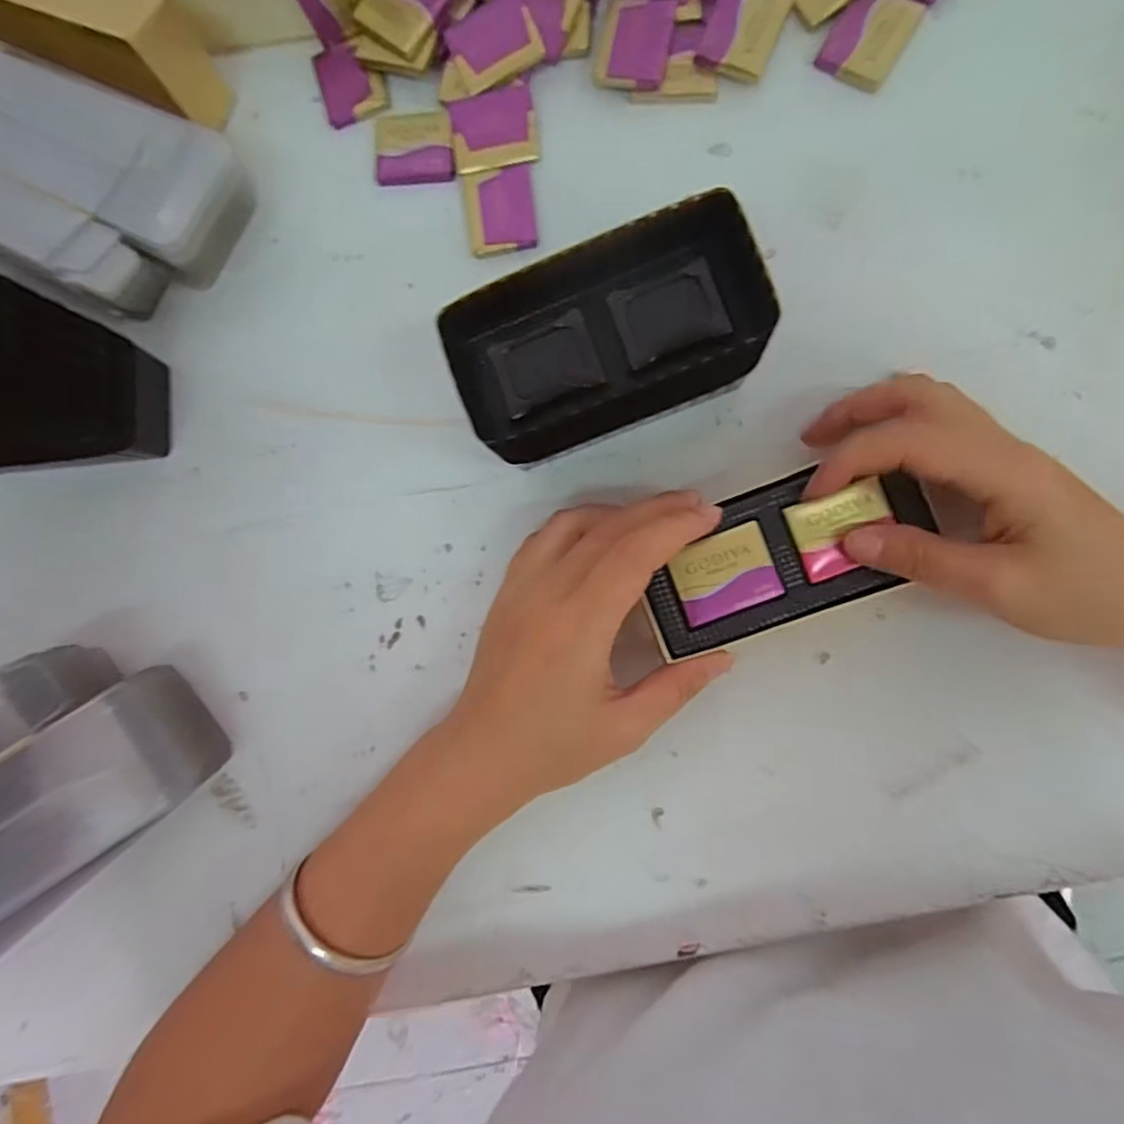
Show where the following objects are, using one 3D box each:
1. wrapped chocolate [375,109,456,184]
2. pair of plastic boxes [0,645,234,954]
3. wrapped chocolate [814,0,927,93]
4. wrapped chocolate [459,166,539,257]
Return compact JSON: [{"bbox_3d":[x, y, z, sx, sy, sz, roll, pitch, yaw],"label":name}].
[{"bbox_3d":[-0.071,-0.200,0.314,0.039,0.005,0.034,2,88,8],"label":"wrapped chocolate"},{"bbox_3d":[-0.258,0.119,0.296,0.204,0.056,0.095,-38,83,5],"label":"pair of plastic boxes"},{"bbox_3d":[0.136,-0.233,0.288,0.032,0.004,0.042,32,92,8],"label":"wrapped chocolate"},{"bbox_3d":[-0.029,-0.165,0.304,0.032,0.004,0.040,-8,86,7],"label":"wrapped chocolate"}]

